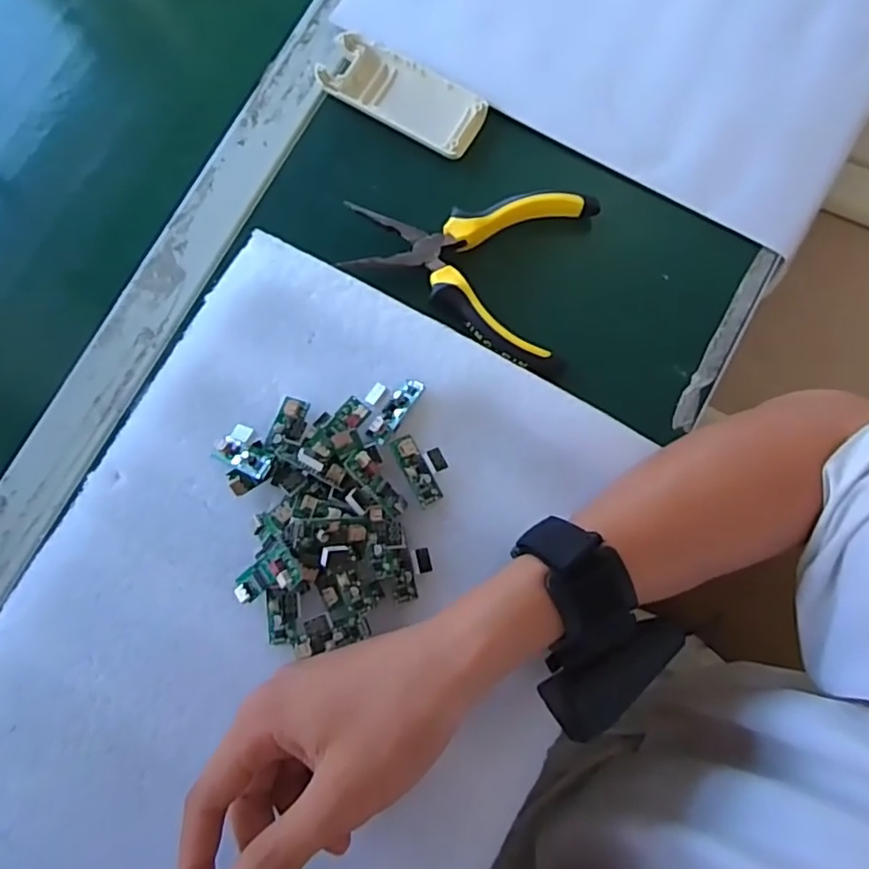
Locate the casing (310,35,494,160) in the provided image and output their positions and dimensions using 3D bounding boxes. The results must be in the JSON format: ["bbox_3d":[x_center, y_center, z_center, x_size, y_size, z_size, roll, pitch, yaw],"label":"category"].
[{"bbox_3d":[-0.020,-0.211,0.385,0.103,0.007,0.044,32,83,7],"label":"casing"}]

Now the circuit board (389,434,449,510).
[{"bbox_3d":[-0.005,0.017,0.325,0.023,0.007,0.039,-27,81,-3],"label":"circuit board"}]

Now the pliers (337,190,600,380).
[{"bbox_3d":[0.019,-0.101,0.362,0.131,0.013,0.107,13,81,4],"label":"pliers"}]

